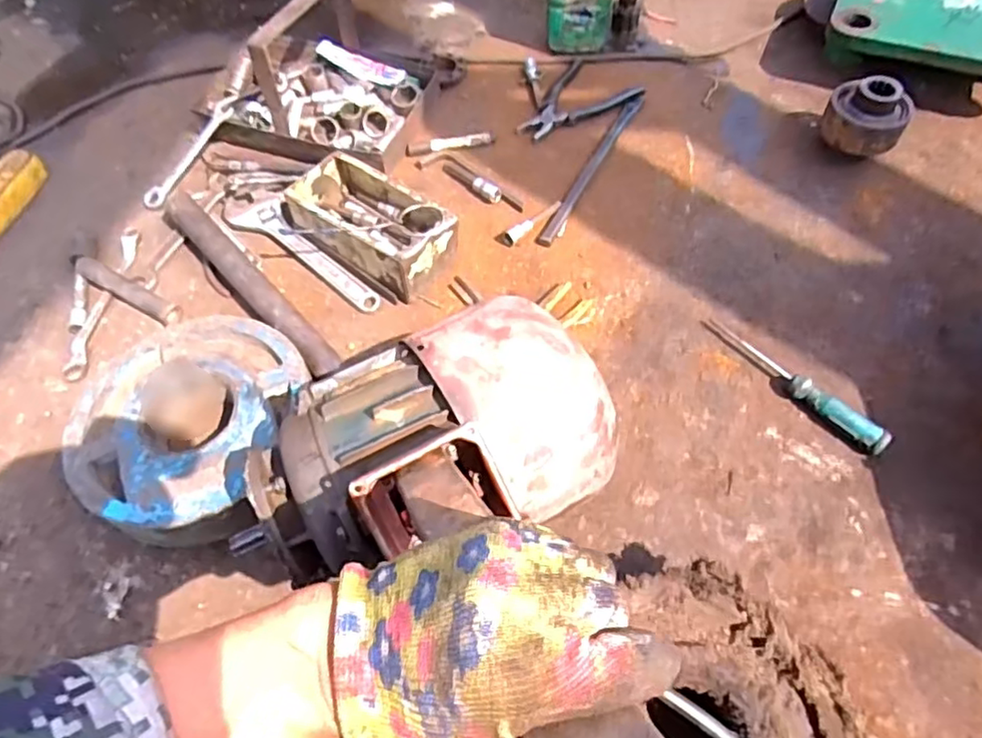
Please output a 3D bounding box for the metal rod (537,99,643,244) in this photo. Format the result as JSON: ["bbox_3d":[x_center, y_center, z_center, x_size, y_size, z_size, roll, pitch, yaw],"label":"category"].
[{"bbox_3d":[0.145,-0.288,0.914,0.025,0.014,0.317,24,63,15],"label":"metal rod"}]

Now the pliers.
[{"bbox_3d":[0.126,-0.405,0.979,0.135,0.019,0.180,39,68,22],"label":"pliers"}]

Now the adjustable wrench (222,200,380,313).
[{"bbox_3d":[-0.238,-0.157,0.844,0.263,0.020,0.060,32,65,18],"label":"adjustable wrench"}]

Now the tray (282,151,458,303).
[{"bbox_3d":[-0.153,-0.184,0.818,0.215,0.075,0.119,32,65,20],"label":"tray"}]

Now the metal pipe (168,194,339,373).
[{"bbox_3d":[-0.302,-0.109,0.797,0.043,0.044,0.368,-39,64,-19],"label":"metal pipe"}]

